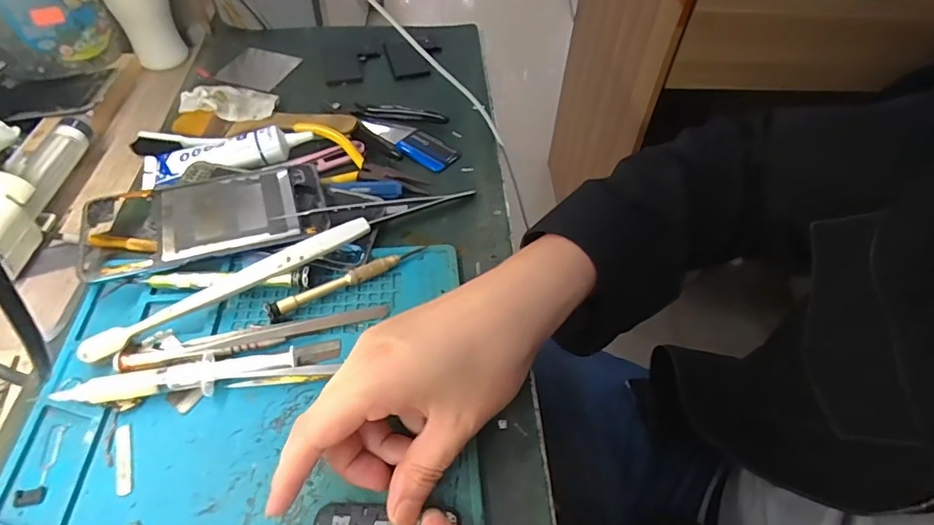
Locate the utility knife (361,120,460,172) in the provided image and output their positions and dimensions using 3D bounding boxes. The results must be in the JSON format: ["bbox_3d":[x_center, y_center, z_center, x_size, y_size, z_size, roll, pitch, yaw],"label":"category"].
[{"bbox_3d":[-0.051,-0.111,0.448,0.103,0.012,0.032,38,59,25],"label":"utility knife"}]

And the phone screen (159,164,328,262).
[{"bbox_3d":[-0.163,-0.039,0.359,0.108,0.011,0.070,-13,59,-14],"label":"phone screen"}]

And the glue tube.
[{"bbox_3d":[-0.201,-0.095,0.407,0.136,0.021,0.042,-15,53,-14],"label":"glue tube"}]

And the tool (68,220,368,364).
[{"bbox_3d":[-0.148,0.015,0.320,0.181,0.019,0.018,-27,57,-22],"label":"tool"}]

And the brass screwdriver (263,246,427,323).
[{"bbox_3d":[-0.080,0.011,0.334,0.111,0.012,0.009,-27,57,-22],"label":"brass screwdriver"}]

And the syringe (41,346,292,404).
[{"bbox_3d":[-0.166,0.068,0.287,0.126,0.012,0.020,-6,52,-8],"label":"syringe"}]

